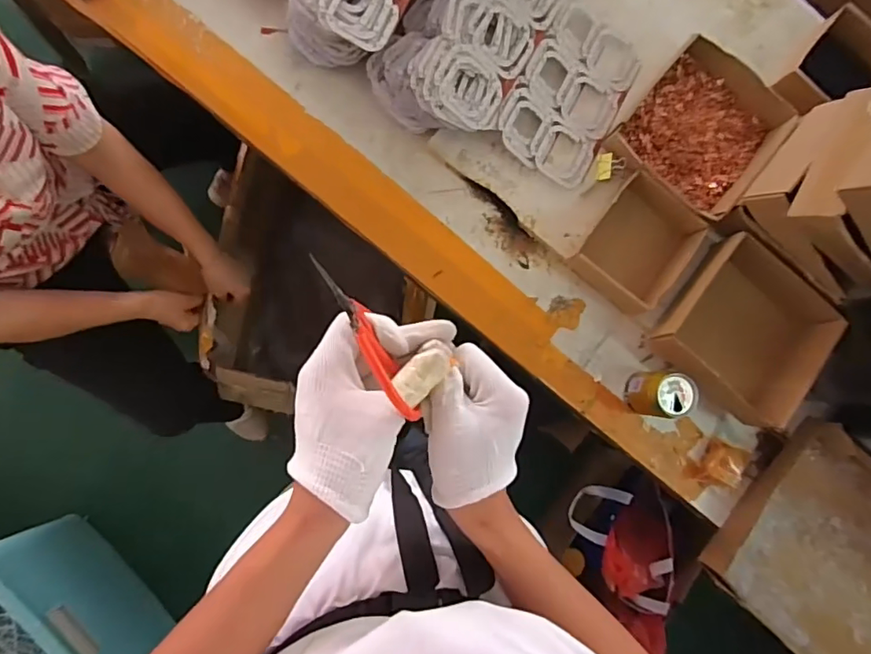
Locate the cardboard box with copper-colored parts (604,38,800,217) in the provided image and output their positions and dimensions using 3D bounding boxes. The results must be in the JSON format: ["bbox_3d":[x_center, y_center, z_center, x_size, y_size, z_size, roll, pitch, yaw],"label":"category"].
[{"bbox_3d":[0.389,-0.288,0.794,0.200,0.055,0.225,39,81,-3],"label":"cardboard box with copper-colored parts"}]

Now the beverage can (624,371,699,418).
[{"bbox_3d":[0.318,0.095,0.759,0.067,0.085,0.059,3,84,-8],"label":"beverage can"}]

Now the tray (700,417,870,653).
[{"bbox_3d":[0.662,0.414,0.786,0.513,0.083,0.282,43,80,-3],"label":"tray"}]

